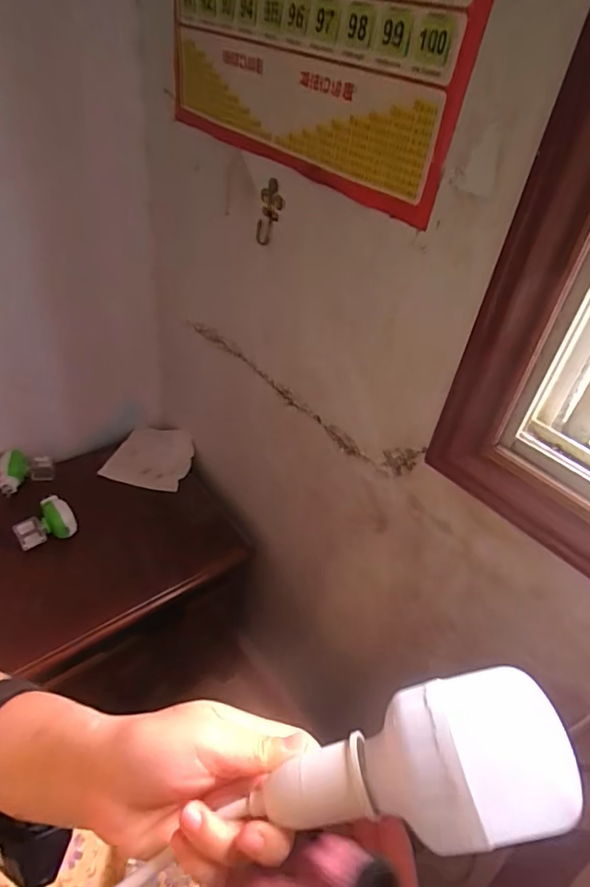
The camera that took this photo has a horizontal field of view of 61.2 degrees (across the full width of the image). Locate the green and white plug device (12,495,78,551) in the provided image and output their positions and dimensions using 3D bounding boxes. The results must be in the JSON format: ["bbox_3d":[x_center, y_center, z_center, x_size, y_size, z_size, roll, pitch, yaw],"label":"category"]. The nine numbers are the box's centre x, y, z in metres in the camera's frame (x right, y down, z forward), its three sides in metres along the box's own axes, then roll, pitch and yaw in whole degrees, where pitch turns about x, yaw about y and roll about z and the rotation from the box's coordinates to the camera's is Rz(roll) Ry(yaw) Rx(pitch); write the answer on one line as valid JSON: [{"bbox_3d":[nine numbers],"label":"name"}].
[{"bbox_3d":[-0.408,0.132,0.813,0.089,0.040,0.068,-23,49,-29],"label":"green and white plug device"}]

